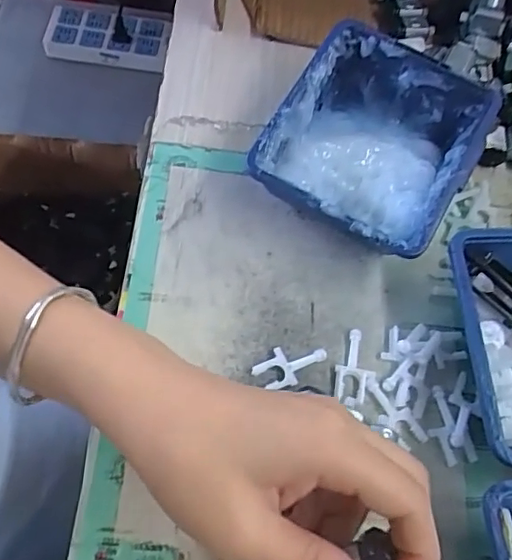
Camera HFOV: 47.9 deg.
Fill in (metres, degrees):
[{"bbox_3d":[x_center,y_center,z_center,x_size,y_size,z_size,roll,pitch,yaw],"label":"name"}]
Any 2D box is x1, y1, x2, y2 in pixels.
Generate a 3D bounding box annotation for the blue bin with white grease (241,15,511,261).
[{"bbox_3d":[0.067,-0.076,0.344,0.109,0.057,0.124,29,63,9],"label":"blue bin with white grease"}]

